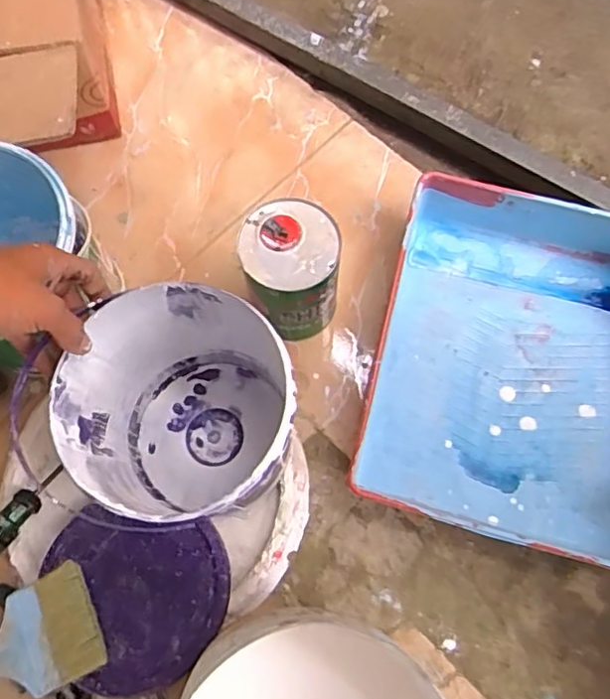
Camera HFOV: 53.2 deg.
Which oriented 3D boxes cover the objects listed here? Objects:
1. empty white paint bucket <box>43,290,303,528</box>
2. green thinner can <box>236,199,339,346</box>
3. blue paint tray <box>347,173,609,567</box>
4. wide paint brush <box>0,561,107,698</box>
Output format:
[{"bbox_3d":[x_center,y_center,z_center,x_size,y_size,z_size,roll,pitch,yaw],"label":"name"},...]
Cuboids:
[{"bbox_3d":[-0.102,0.062,0.552,0.177,0.185,0.179,0,71,1],"label":"empty white paint bucket"},{"bbox_3d":[-0.014,-0.076,0.646,0.097,0.136,0.100,0,71,1],"label":"green thinner can"},{"bbox_3d":[0.220,0.016,0.643,0.278,0.088,0.350,14,72,5],"label":"blue paint tray"},{"bbox_3d":[-0.280,0.284,0.565,0.195,0.017,0.093,-29,72,9],"label":"wide paint brush"}]

